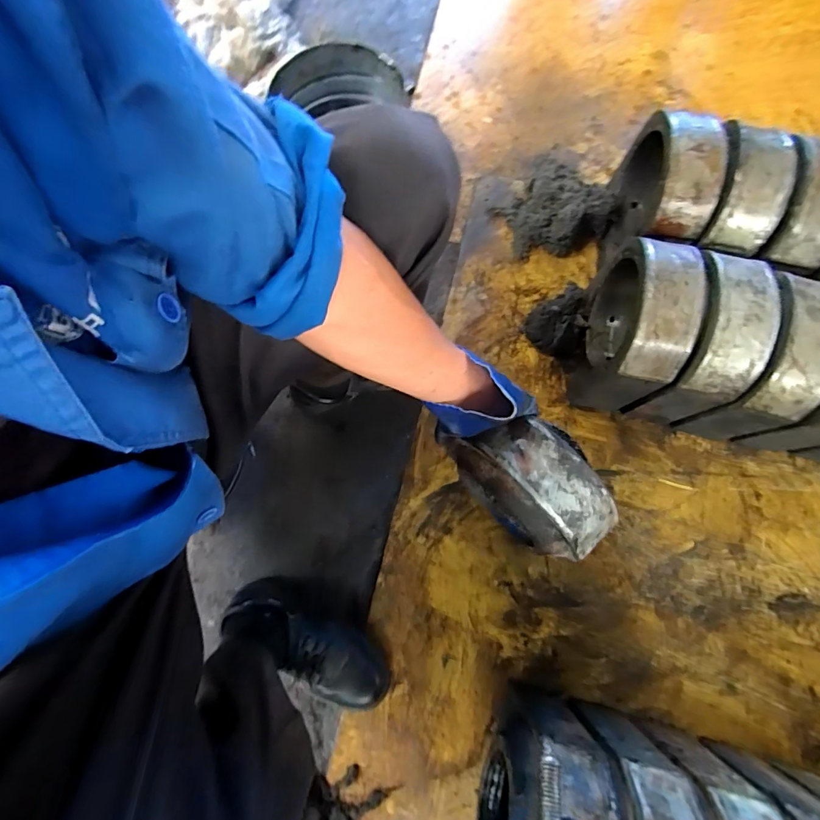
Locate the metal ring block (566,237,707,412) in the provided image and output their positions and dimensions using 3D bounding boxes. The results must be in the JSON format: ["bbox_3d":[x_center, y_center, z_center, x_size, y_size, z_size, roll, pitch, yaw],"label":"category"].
[{"bbox_3d":[0.352,-0.132,0.685,0.093,0.243,0.219,12,77,2],"label":"metal ring block"}]

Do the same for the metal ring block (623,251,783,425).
[{"bbox_3d":[0.444,-0.100,0.678,0.095,0.243,0.203,15,76,4],"label":"metal ring block"}]

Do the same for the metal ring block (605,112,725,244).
[{"bbox_3d":[0.420,-0.367,0.747,0.098,0.244,0.217,10,76,2],"label":"metal ring block"}]

